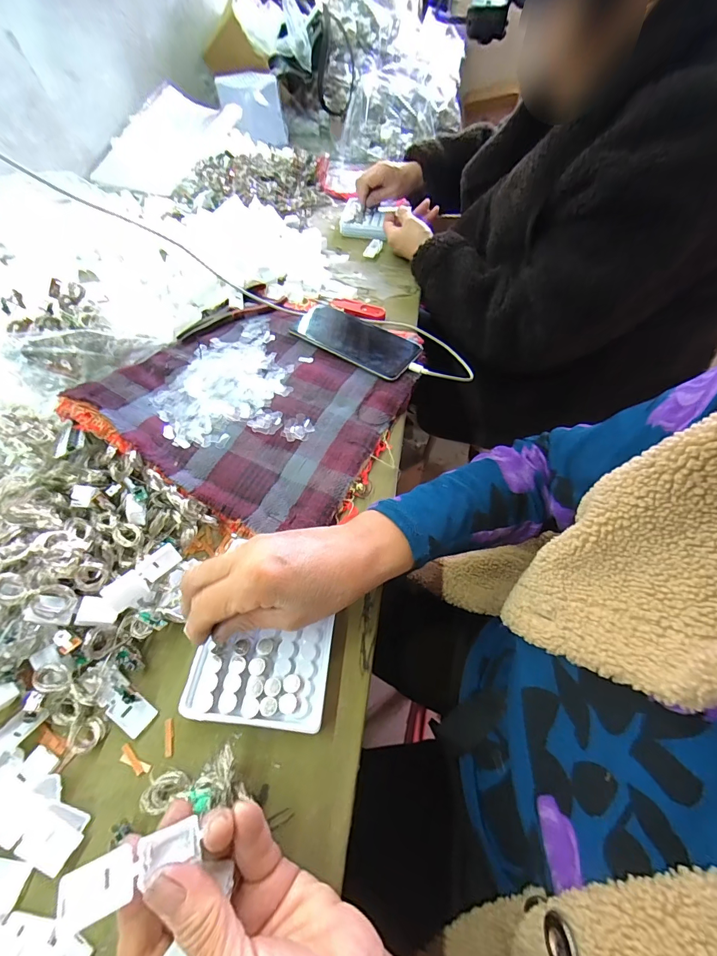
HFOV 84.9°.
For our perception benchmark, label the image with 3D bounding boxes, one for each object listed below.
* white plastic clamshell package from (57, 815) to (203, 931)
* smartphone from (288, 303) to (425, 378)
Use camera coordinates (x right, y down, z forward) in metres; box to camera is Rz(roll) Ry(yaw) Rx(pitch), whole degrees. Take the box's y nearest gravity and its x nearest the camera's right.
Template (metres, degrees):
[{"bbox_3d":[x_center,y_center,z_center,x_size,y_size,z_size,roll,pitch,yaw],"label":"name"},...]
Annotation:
[{"bbox_3d":[-0.101,0.174,0.176,0.055,0.010,0.019,-12,56,-26],"label":"white plastic clamshell package"},{"bbox_3d":[-0.003,-0.183,0.500,0.168,0.013,0.088,31,59,17],"label":"smartphone"}]

